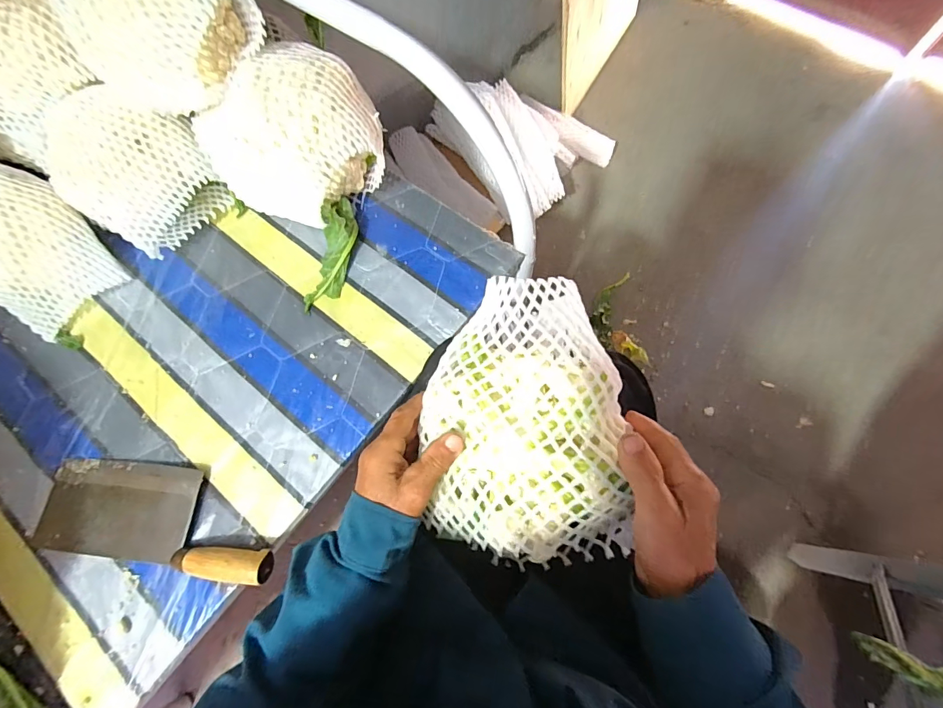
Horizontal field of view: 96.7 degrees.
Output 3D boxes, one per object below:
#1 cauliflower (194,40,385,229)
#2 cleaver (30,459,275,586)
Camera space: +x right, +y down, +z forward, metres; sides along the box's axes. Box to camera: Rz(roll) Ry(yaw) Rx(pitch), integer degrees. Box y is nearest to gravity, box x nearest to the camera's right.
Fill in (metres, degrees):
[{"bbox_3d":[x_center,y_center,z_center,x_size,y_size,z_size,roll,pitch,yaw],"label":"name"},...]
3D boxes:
[{"bbox_3d":[-0.214,-0.265,0.527,0.201,0.141,0.175,-43,75,-11],"label":"cauliflower"},{"bbox_3d":[-0.347,0.171,0.447,0.265,0.030,0.103,5,72,5],"label":"cleaver"}]

